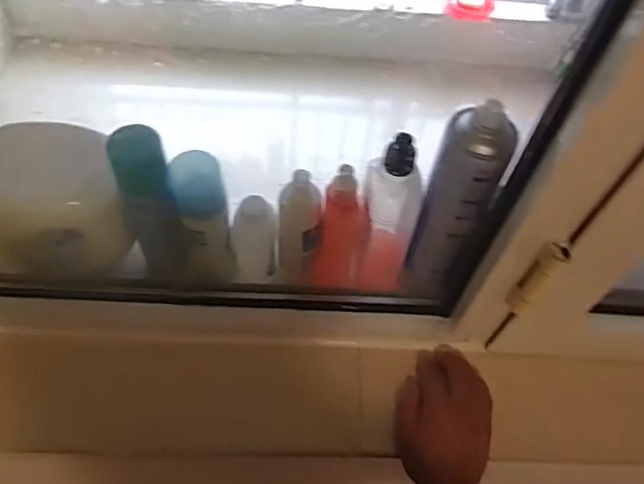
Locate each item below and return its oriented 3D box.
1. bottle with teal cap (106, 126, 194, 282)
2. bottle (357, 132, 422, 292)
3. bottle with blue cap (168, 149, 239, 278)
[{"bbox_3d":[-0.176,-0.028,0.582,0.055,0.204,0.048,-15,60,-14],"label":"bottle with teal cap"},{"bbox_3d":[0.074,-0.029,0.601,0.071,0.206,0.080,11,57,3],"label":"bottle"},{"bbox_3d":[-0.125,-0.017,0.591,0.057,0.172,0.044,-4,58,-8],"label":"bottle with blue cap"}]

